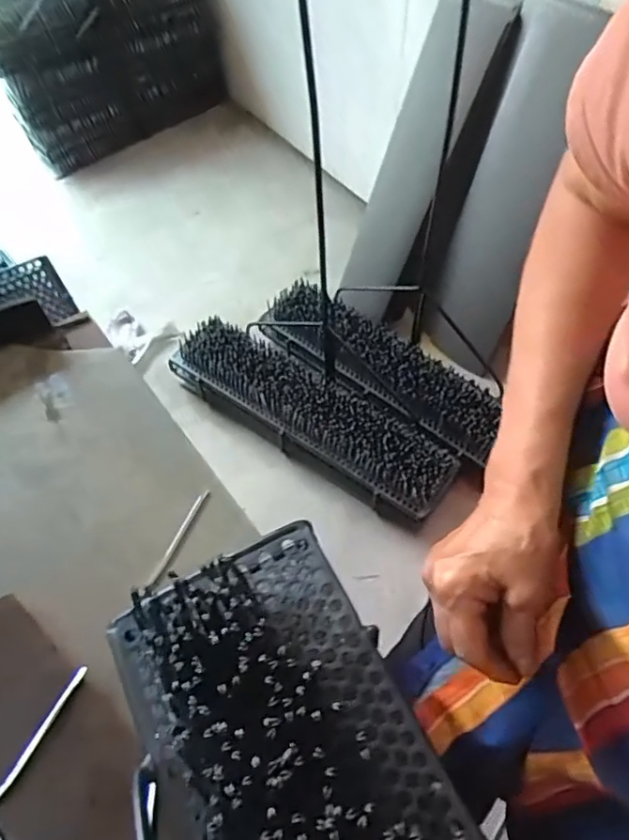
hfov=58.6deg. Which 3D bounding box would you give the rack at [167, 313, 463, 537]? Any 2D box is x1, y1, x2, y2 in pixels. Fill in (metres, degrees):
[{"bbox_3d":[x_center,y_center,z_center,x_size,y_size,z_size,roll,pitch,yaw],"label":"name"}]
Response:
[{"bbox_3d":[-0.018,-0.010,1.088,0.589,0.133,0.157,32,65,23],"label":"rack"}]

